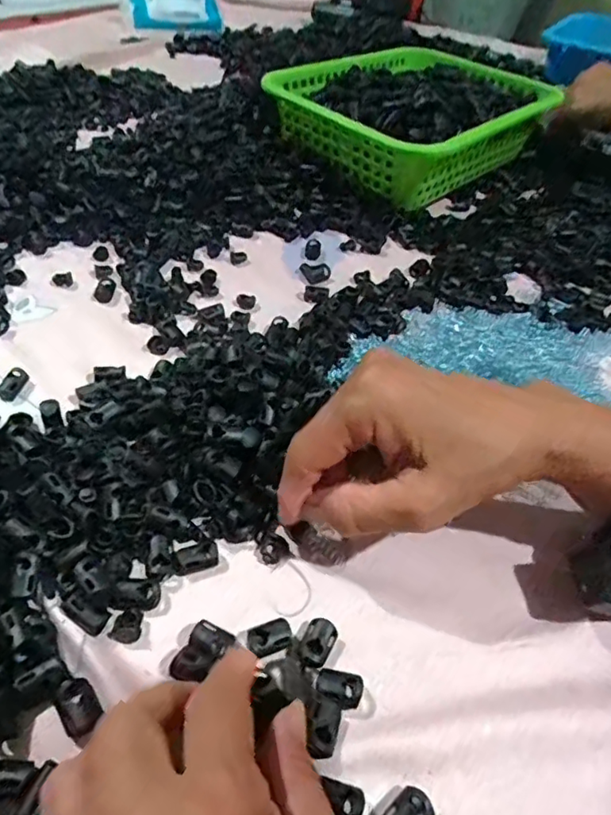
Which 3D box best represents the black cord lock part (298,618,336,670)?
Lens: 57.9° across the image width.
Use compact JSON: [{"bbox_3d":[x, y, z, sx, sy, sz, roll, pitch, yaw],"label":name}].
[{"bbox_3d":[0.005,0.109,0.254,0.014,0.009,0.021,24,48,16],"label":"black cord lock part"}]

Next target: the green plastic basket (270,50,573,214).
[{"bbox_3d":[0.110,-0.305,0.604,0.275,0.093,0.199,-31,57,-31],"label":"green plastic basket"}]

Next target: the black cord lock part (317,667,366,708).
[{"bbox_3d":[0.015,0.123,0.242,0.020,0.008,0.014,14,46,7],"label":"black cord lock part"}]

